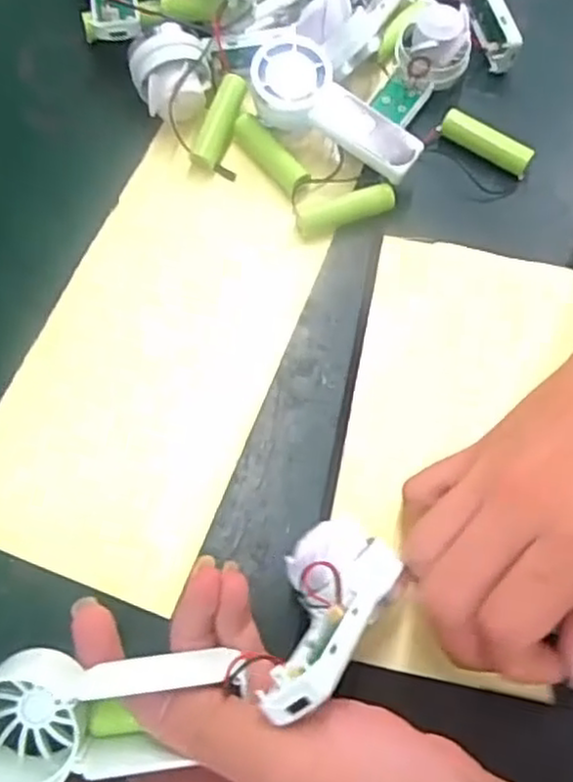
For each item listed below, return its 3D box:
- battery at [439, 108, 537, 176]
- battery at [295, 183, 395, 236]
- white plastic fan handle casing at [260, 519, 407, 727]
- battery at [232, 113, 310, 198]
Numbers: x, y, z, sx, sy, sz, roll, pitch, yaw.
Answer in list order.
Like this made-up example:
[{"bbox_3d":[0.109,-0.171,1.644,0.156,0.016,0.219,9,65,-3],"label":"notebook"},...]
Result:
[{"bbox_3d":[0.105,-0.131,0.376,0.050,0.015,0.013,34,70,12],"label":"battery"},{"bbox_3d":[0.029,-0.091,0.355,0.049,0.013,0.014,-16,68,-9],"label":"battery"},{"bbox_3d":[0.013,0.078,0.245,0.035,0.026,0.085,21,25,7],"label":"white plastic fan handle casing"},{"bbox_3d":[-0.009,-0.122,0.366,0.012,0.012,0.050,-36,72,-16],"label":"battery"}]

